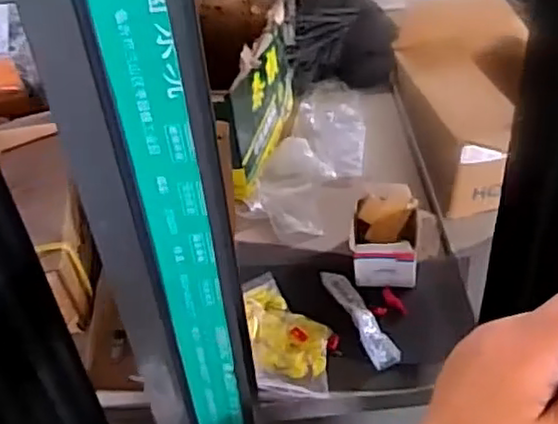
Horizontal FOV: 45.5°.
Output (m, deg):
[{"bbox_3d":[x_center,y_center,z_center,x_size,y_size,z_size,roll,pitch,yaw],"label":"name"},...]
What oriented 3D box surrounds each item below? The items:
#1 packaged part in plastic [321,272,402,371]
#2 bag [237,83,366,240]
[{"bbox_3d":[0.117,0.151,0.965,0.040,0.020,0.185,-20,46,-12],"label":"packaged part in plastic"},{"bbox_3d":[0.074,-0.116,1.242,0.171,0.043,0.456,9,47,16],"label":"bag"}]

